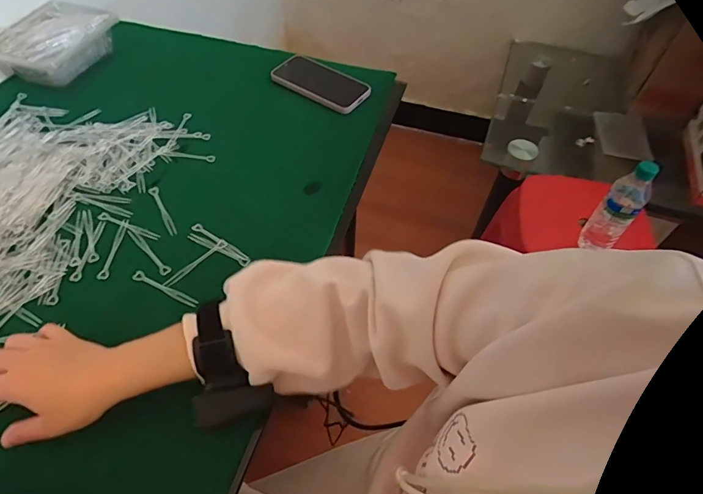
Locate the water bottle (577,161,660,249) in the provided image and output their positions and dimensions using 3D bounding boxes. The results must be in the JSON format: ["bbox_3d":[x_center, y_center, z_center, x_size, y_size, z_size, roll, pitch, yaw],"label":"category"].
[{"bbox_3d":[0.512,-0.073,0.844,0.064,0.228,0.075,37,61,22],"label":"water bottle"}]

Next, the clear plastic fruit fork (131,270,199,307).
[{"bbox_3d":[-0.211,0.046,0.494,0.087,0.004,0.011,24,56,15],"label":"clear plastic fruit fork"}]

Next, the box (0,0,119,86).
[{"bbox_3d":[-0.483,-0.336,0.720,0.121,0.058,0.178,18,55,11],"label":"box"}]

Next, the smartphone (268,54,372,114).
[{"bbox_3d":[-0.050,-0.274,0.729,0.167,0.013,0.082,31,58,19],"label":"smartphone"}]

